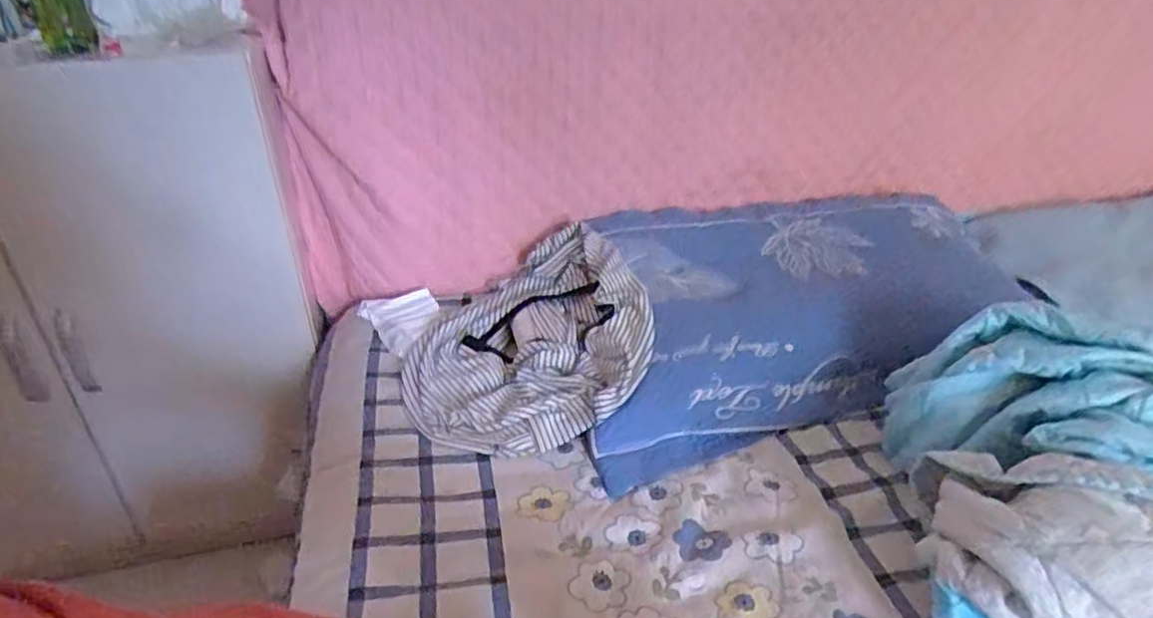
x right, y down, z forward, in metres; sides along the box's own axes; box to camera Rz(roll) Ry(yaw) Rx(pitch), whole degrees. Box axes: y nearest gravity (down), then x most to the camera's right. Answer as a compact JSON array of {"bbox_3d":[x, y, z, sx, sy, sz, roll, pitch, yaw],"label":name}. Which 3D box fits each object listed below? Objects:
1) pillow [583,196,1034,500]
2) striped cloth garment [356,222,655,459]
[{"bbox_3d":[0.309,-0.029,0.971,0.711,0.078,0.459,-10,49,-14],"label":"pillow"},{"bbox_3d":[-0.083,0.048,0.931,0.362,0.050,0.338,-10,41,9],"label":"striped cloth garment"}]

